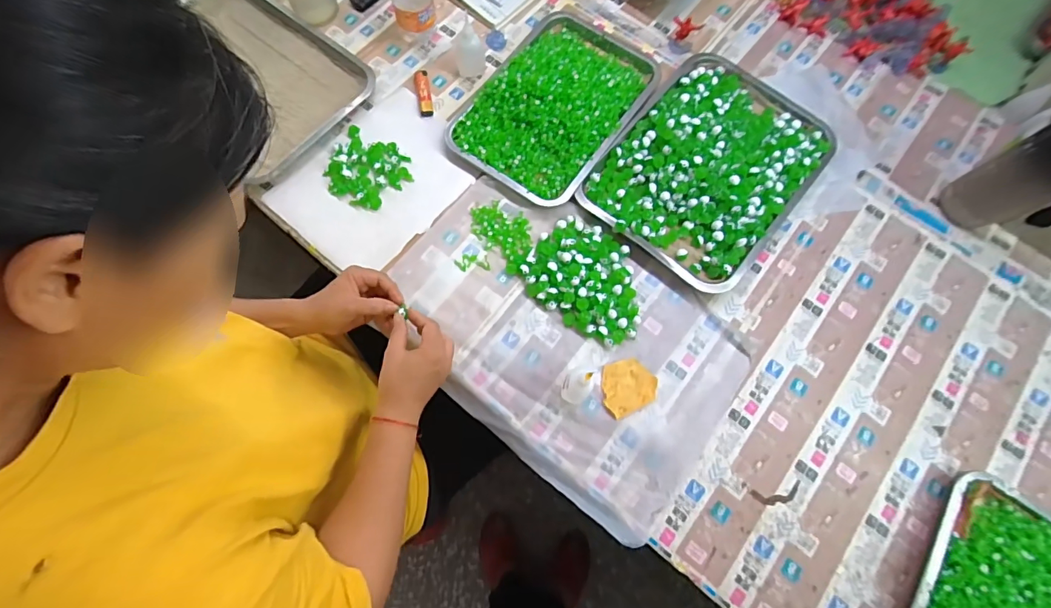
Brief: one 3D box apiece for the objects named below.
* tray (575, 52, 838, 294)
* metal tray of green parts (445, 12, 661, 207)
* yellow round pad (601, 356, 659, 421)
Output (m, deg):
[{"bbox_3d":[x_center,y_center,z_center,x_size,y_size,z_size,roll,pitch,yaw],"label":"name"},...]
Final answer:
[{"bbox_3d":[0.260,-0.197,0.649,0.247,0.040,0.327,38,77,9],"label":"tray"},{"bbox_3d":[0.048,-0.302,0.679,0.209,0.037,0.318,35,77,9],"label":"metal tray of green parts"},{"bbox_3d":[0.131,0.103,0.582,0.070,0.011,0.066,0,74,-1],"label":"yellow round pad"}]

